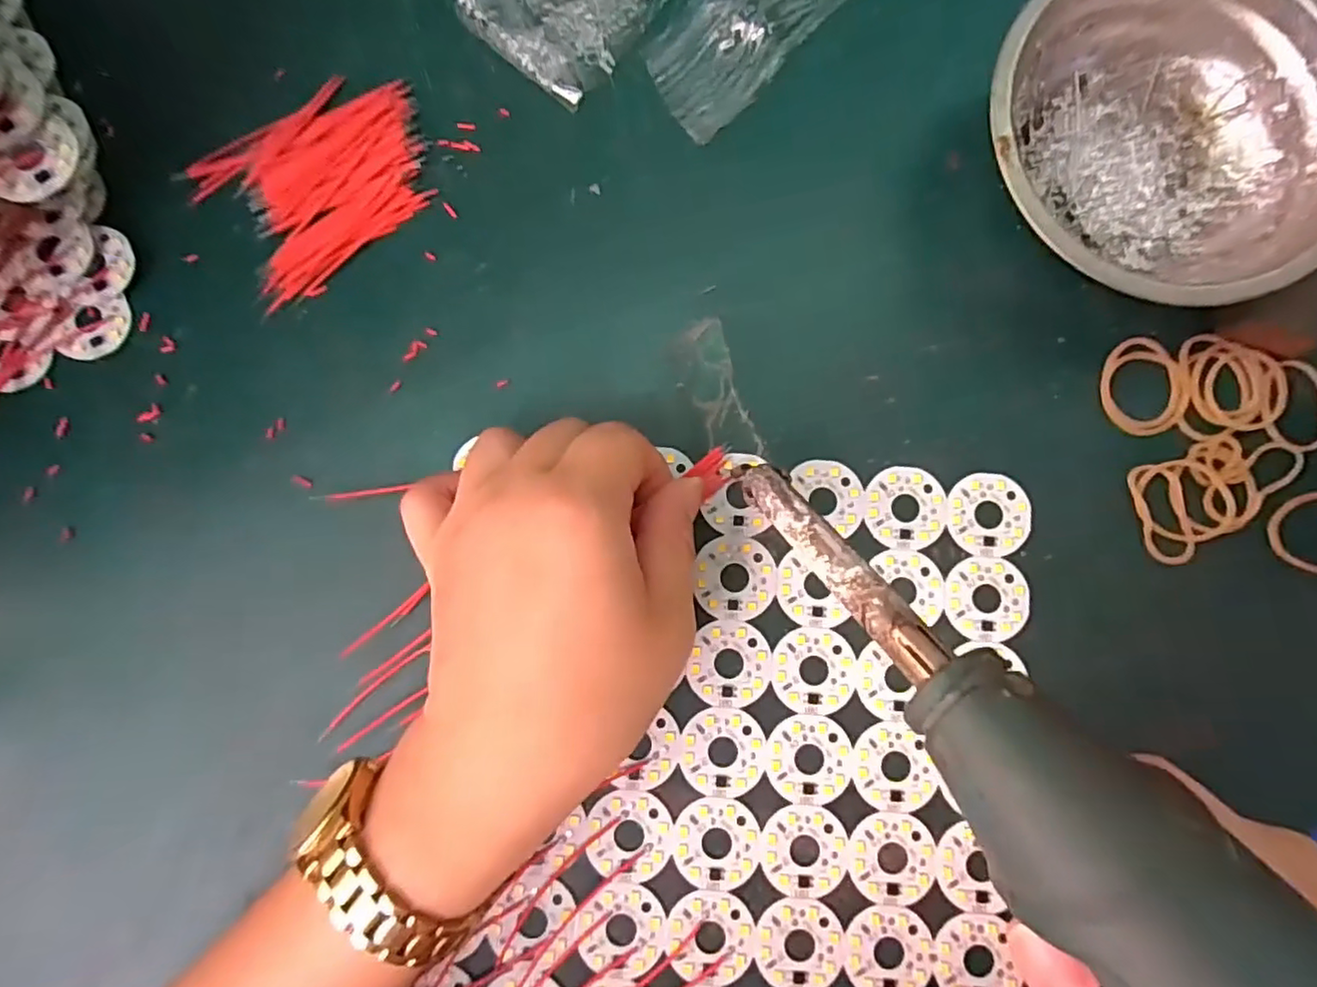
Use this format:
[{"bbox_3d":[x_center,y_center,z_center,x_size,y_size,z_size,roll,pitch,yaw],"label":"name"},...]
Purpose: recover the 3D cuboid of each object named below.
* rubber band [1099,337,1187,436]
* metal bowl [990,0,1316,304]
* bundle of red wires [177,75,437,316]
[{"bbox_3d":[0.184,-0.041,0.246,0.030,0.004,0.037,-3,83,0],"label":"rubber band"},{"bbox_3d":[0.179,-0.125,0.237,0.126,0.043,0.119,0,83,0],"label":"metal bowl"},{"bbox_3d":[-0.130,-0.122,0.252,0.087,0.006,0.066,-37,85,-4],"label":"bundle of red wires"}]

